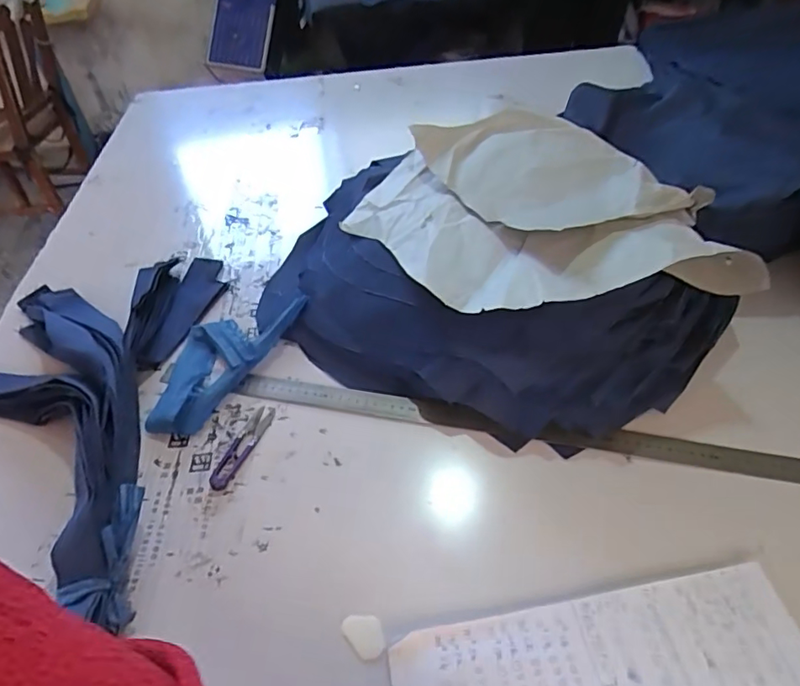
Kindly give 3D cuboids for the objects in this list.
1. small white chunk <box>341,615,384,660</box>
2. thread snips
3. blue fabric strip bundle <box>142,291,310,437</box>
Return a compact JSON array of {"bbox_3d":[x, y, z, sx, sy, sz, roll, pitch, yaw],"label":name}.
[{"bbox_3d":[-0.027,0.230,0.433,0.026,0.004,0.037,-33,51,-27],"label":"small white chunk"},{"bbox_3d":[-0.162,0.106,0.565,0.023,0.004,0.103,13,47,16],"label":"thread snips"},{"bbox_3d":[-0.217,0.012,0.646,0.108,0.019,0.223,17,48,20],"label":"blue fabric strip bundle"}]

